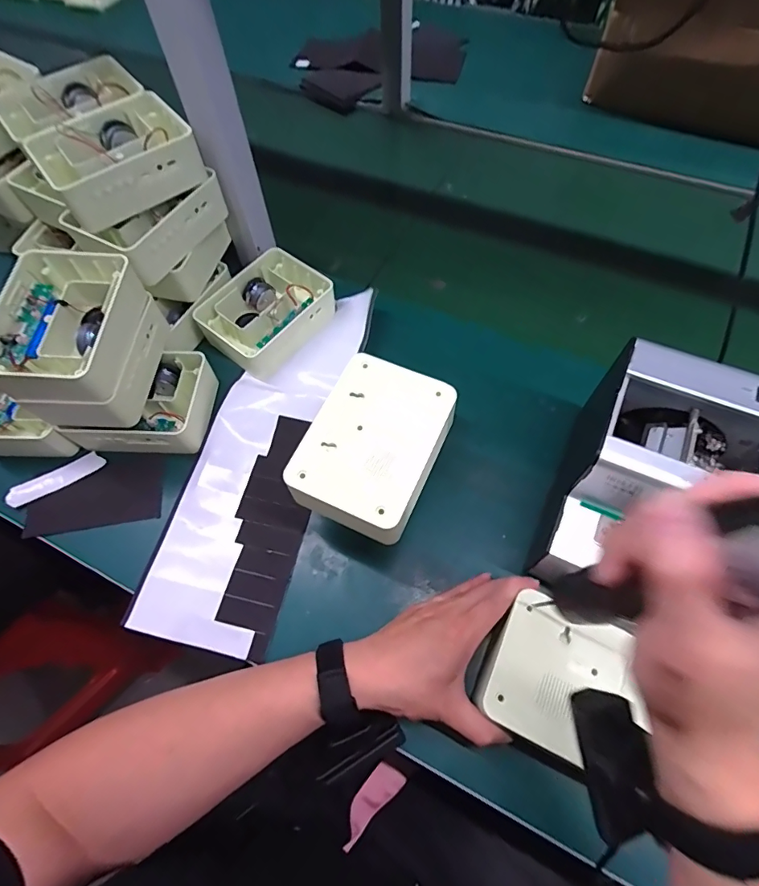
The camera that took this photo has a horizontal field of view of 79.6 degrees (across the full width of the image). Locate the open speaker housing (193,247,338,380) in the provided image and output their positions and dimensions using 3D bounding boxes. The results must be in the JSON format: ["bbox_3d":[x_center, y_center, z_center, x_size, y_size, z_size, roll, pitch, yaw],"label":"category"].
[{"bbox_3d":[-0.136,-0.156,0.556,0.109,0.051,0.149,34,69,19],"label":"open speaker housing"}]

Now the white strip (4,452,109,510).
[{"bbox_3d":[-0.351,0.040,0.494,0.100,0.011,0.023,-29,65,-12],"label":"white strip"}]

